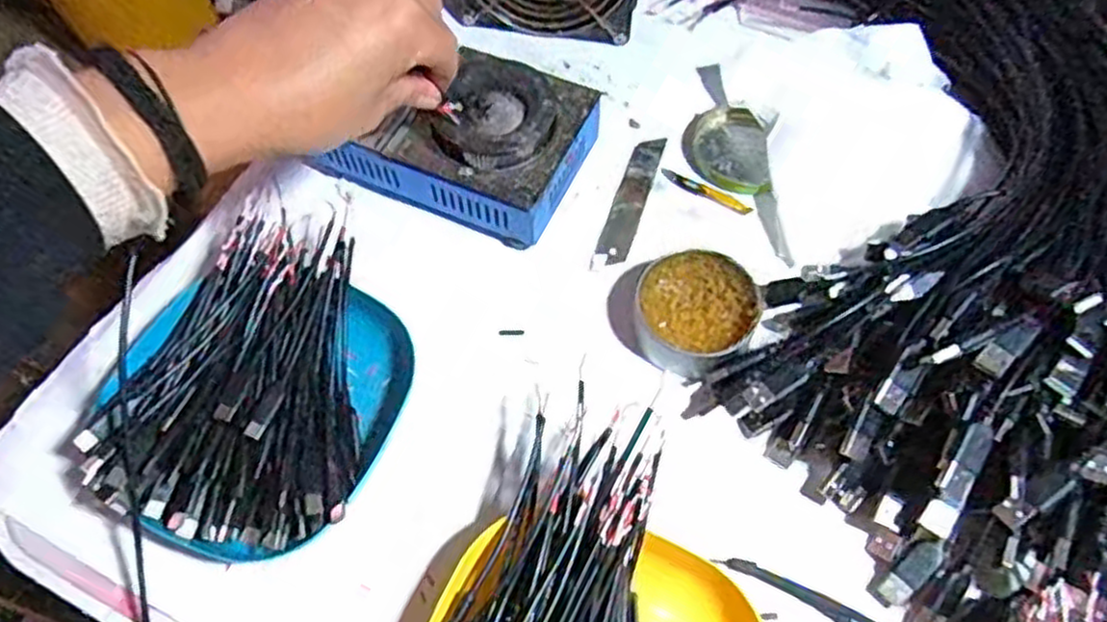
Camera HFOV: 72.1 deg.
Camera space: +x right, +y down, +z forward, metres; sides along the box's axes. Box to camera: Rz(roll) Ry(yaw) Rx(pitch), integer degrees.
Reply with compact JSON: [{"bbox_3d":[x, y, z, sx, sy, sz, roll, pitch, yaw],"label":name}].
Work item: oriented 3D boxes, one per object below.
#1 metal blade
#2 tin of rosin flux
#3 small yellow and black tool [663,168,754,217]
[{"bbox_3d":[0.046,-0.066,0.457,0.019,0.004,0.101,16,64,10],"label":"metal blade"},{"bbox_3d":[0.076,0.001,0.406,0.062,0.027,0.063,-1,62,1],"label":"tin of rosin flux"},{"bbox_3d":[0.092,-0.072,0.458,0.059,0.004,0.009,29,67,16],"label":"small yellow and black tool"}]

